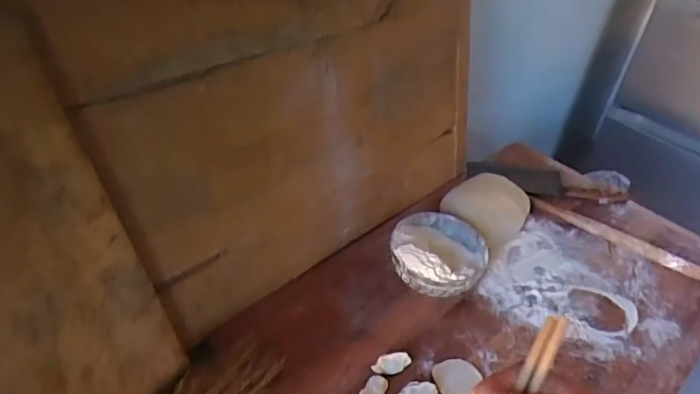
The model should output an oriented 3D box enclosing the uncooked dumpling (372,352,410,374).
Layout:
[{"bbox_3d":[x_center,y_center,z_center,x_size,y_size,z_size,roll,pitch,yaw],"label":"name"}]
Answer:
[{"bbox_3d":[0.055,0.217,0.684,0.052,0.021,0.020,-5,41,-12],"label":"uncooked dumpling"}]

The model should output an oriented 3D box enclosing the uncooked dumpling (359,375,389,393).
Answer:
[{"bbox_3d":[0.027,0.245,0.651,0.024,0.025,0.054,21,43,17],"label":"uncooked dumpling"}]

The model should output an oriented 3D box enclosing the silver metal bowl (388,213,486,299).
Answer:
[{"bbox_3d":[0.134,0.089,0.801,0.138,0.084,0.143,3,40,-3],"label":"silver metal bowl"}]

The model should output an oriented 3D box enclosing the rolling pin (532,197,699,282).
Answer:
[{"bbox_3d":[0.498,0.082,0.901,0.371,0.027,0.033,31,46,27],"label":"rolling pin"}]

